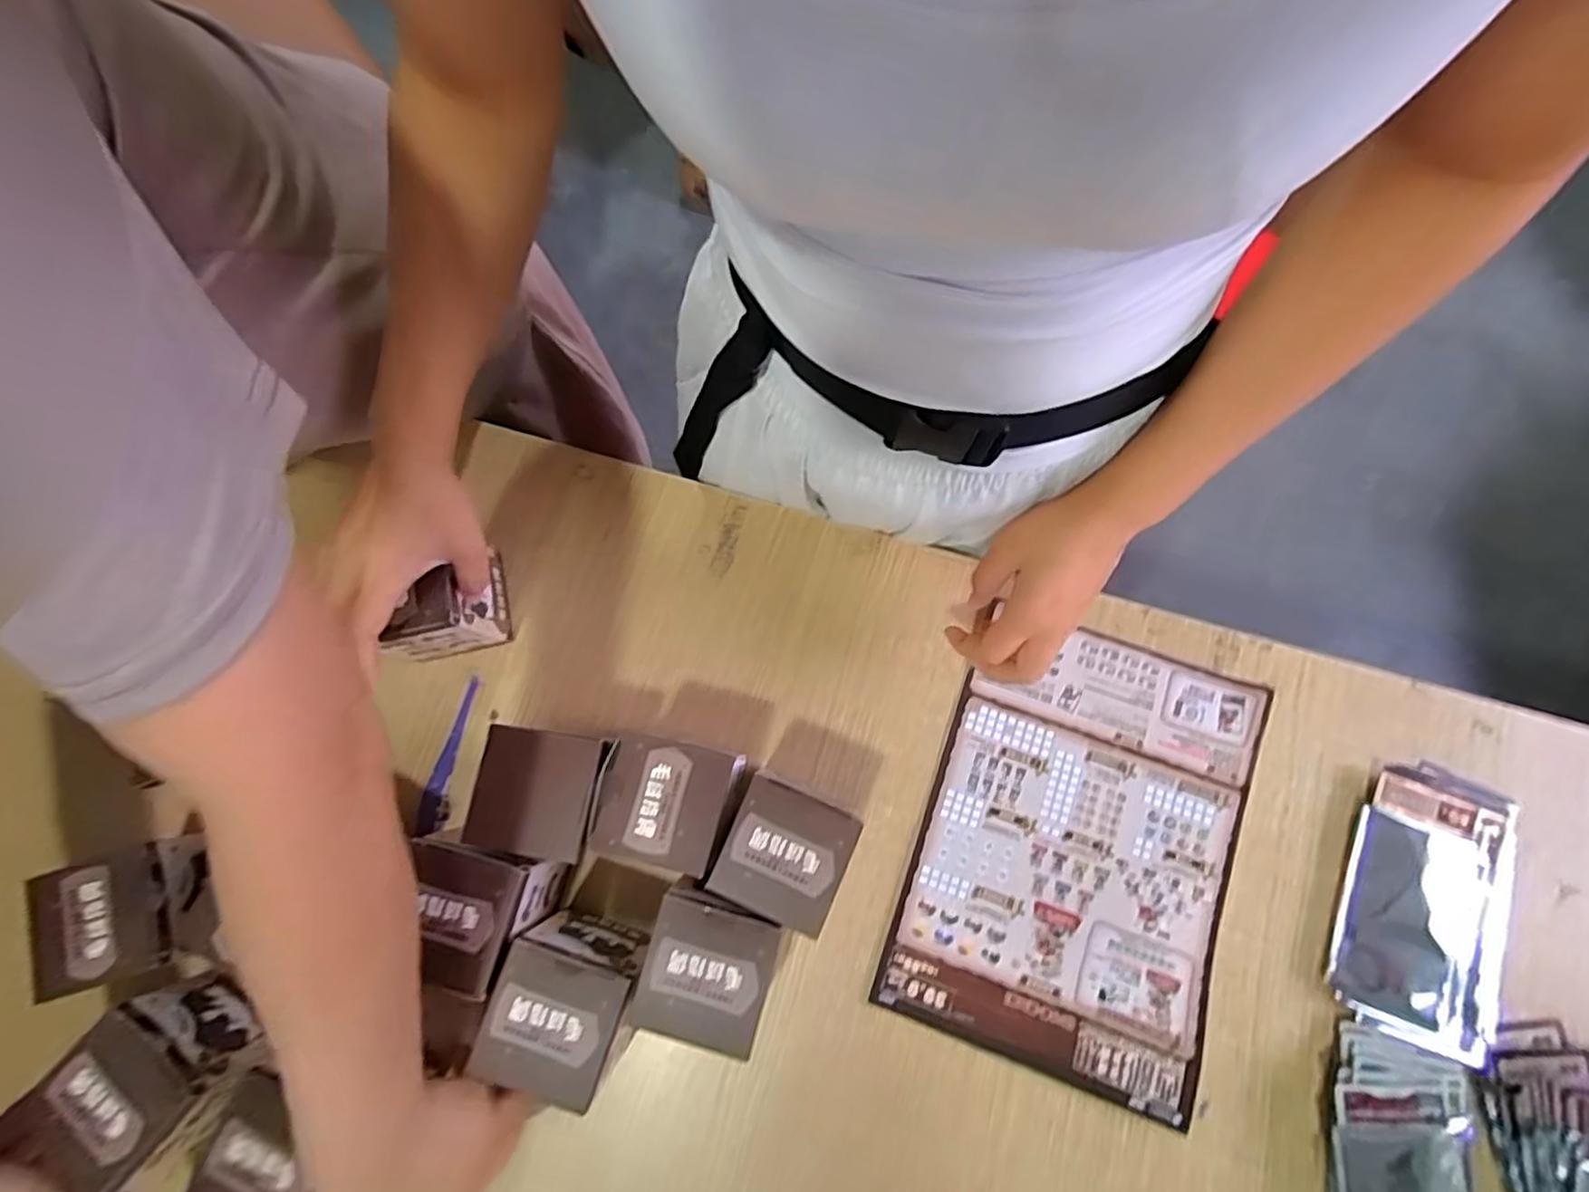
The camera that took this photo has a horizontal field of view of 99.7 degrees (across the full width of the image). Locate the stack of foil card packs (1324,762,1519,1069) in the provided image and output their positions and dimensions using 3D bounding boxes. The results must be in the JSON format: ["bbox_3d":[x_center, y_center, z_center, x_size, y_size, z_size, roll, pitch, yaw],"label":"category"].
[{"bbox_3d":[0.417,0.202,0.447,0.096,0.015,0.172,21,79,5],"label":"stack of foil card packs"}]

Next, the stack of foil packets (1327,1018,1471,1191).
[{"bbox_3d":[0.366,0.356,0.403,0.083,0.026,0.163,2,78,2],"label":"stack of foil packets"}]

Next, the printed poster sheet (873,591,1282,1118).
[{"bbox_3d":[0.196,0.171,0.467,0.203,0.010,0.288,19,78,6],"label":"printed poster sheet"}]

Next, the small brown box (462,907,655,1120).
[{"bbox_3d":[-0.132,0.245,0.409,0.075,0.093,0.075,16,79,4],"label":"small brown box"}]

